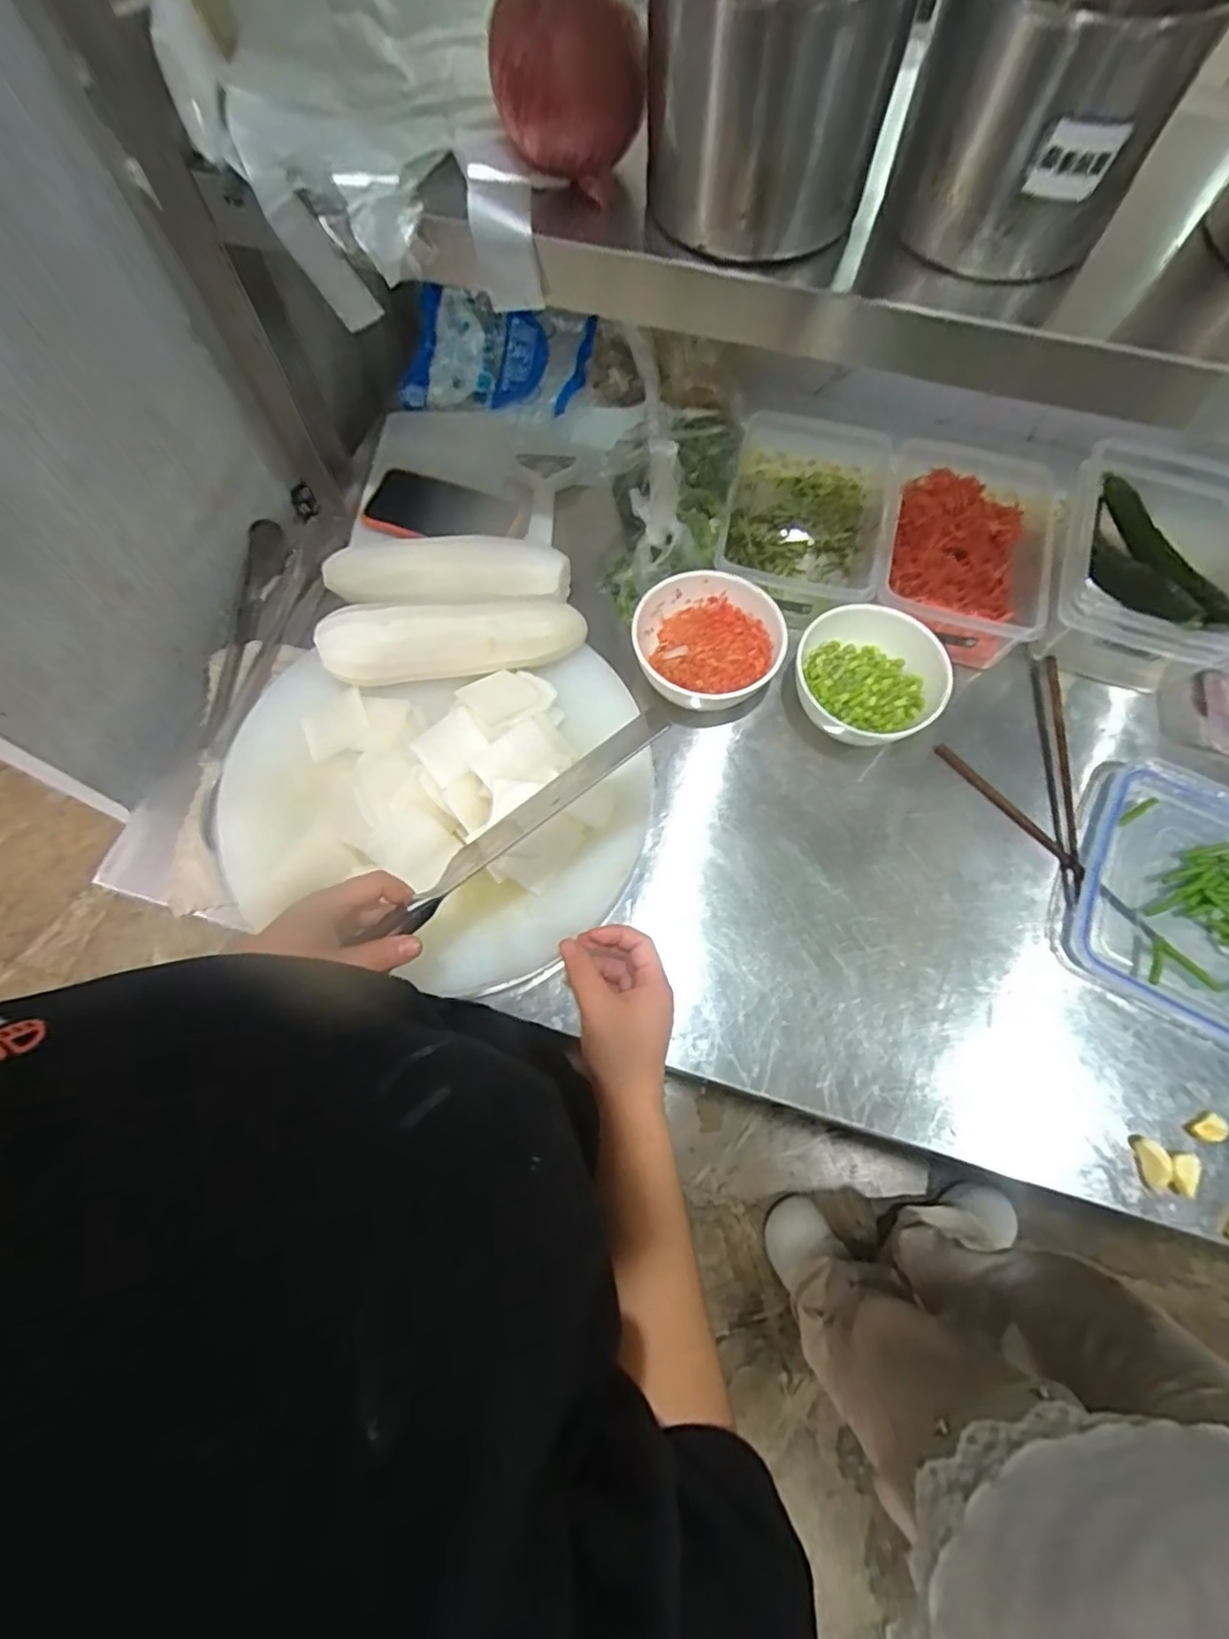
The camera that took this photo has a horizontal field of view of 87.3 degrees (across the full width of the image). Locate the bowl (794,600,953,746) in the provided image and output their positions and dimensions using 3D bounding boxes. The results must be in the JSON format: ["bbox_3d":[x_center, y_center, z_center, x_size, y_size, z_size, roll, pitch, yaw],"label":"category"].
[{"bbox_3d":[0.234,-0.129,0.601,0.132,0.064,0.125,0,69,0],"label":"bowl"}]

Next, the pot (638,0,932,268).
[{"bbox_3d":[0.087,-0.427,0.373,0.137,0.115,0.121,-1,69,0],"label":"pot"}]

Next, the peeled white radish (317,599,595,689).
[{"bbox_3d":[-0.143,-0.157,0.576,0.230,0.058,0.061,-8,69,-3],"label":"peeled white radish"}]

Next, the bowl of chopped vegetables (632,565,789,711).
[{"bbox_3d":[0.087,-0.162,0.613,0.133,0.065,0.130,0,69,0],"label":"bowl of chopped vegetables"}]

